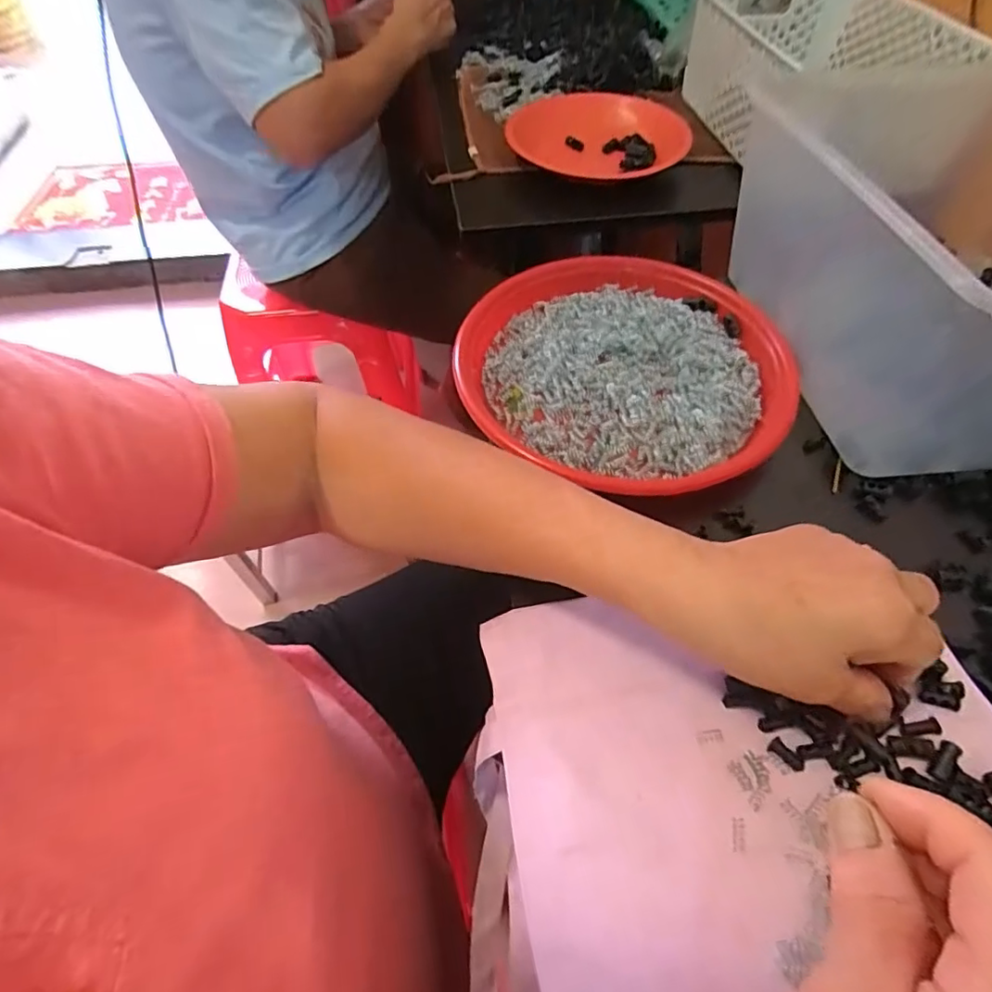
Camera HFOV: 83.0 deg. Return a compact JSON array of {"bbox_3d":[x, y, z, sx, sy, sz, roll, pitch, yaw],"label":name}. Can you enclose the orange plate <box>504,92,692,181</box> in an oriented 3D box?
[{"bbox_3d":[0.115,-0.413,0.631,0.191,0.024,0.182,5,56,5],"label":"orange plate"}]

